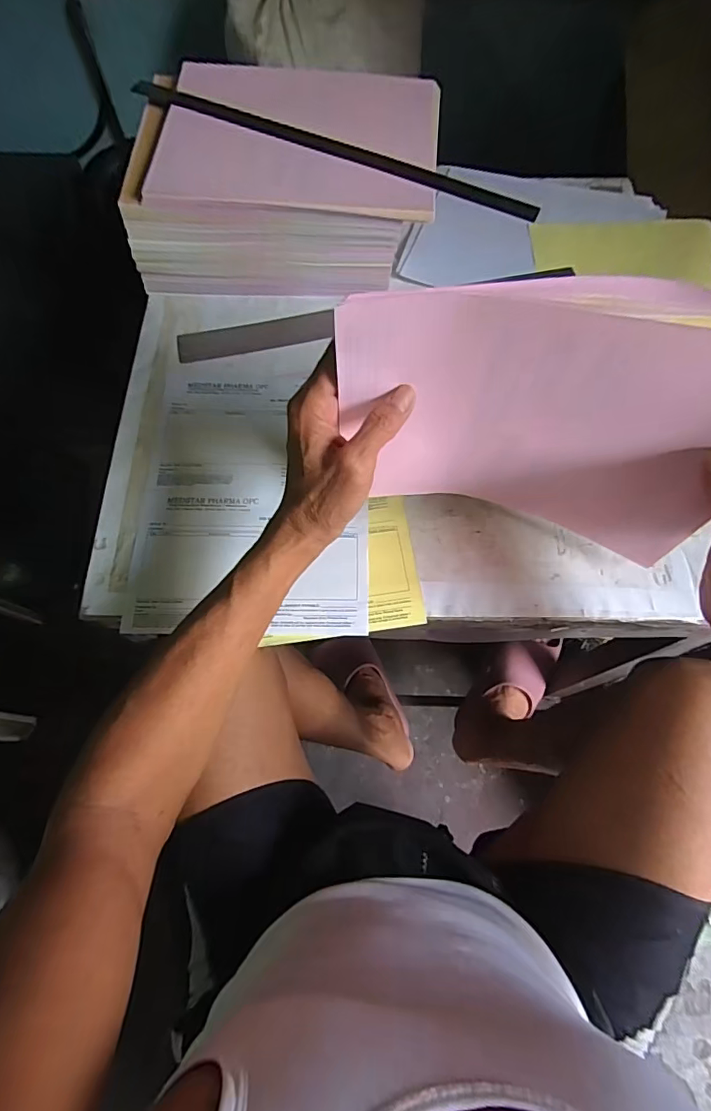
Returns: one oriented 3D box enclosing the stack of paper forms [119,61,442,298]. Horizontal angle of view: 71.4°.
[{"bbox_3d":[-0.073,-0.420,0.554,0.307,0.113,0.216,2,68,2],"label":"stack of paper forms"}]

